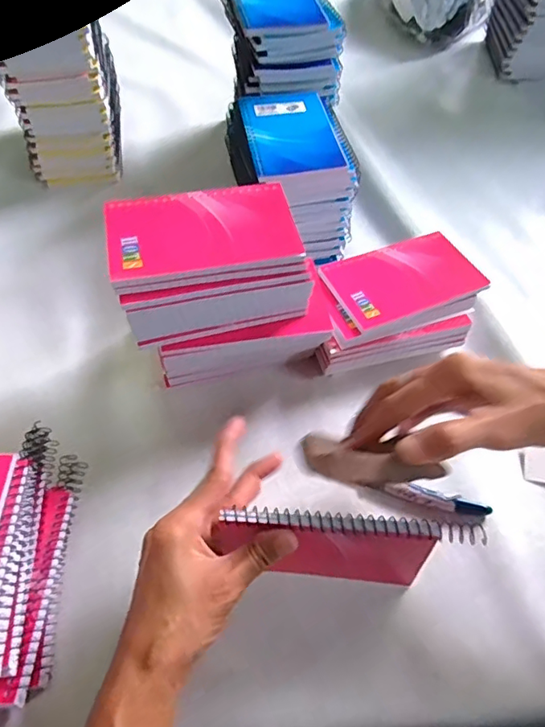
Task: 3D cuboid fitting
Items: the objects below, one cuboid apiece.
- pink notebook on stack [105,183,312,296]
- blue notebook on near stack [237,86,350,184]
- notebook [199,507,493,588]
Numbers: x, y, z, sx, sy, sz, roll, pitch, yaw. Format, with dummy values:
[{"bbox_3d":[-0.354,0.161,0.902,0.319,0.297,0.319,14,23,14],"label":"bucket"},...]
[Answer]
[{"bbox_3d":[-0.049,-0.093,0.383,0.131,0.009,0.081,-9,61,-9],"label":"pink notebook on stack"},{"bbox_3d":[0.017,-0.220,0.509,0.082,0.010,0.140,-7,54,-7],"label":"blue notebook on near stack"},{"bbox_3d":[0.045,0.121,0.351,0.155,0.107,0.022,3,58,1],"label":"notebook"}]

